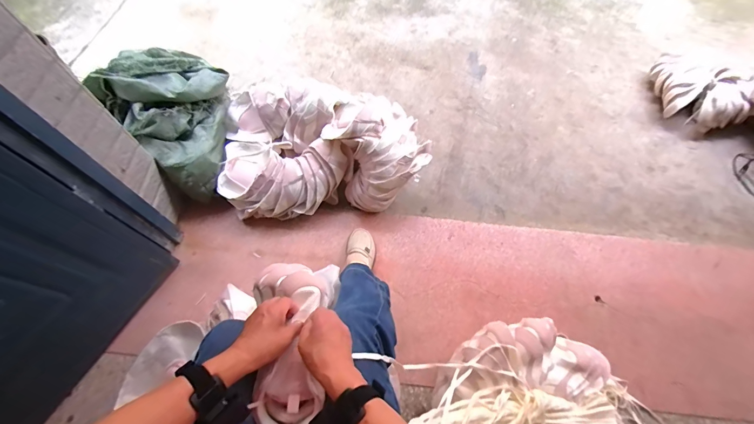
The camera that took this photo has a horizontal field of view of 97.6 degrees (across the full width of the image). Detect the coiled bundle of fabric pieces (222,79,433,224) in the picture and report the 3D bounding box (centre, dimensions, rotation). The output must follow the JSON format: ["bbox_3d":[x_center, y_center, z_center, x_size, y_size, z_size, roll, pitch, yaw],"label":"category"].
[{"bbox_3d":[-0.171,-0.201,1.049,0.619,0.232,0.367,-5,63,-5],"label":"coiled bundle of fabric pieces"}]

